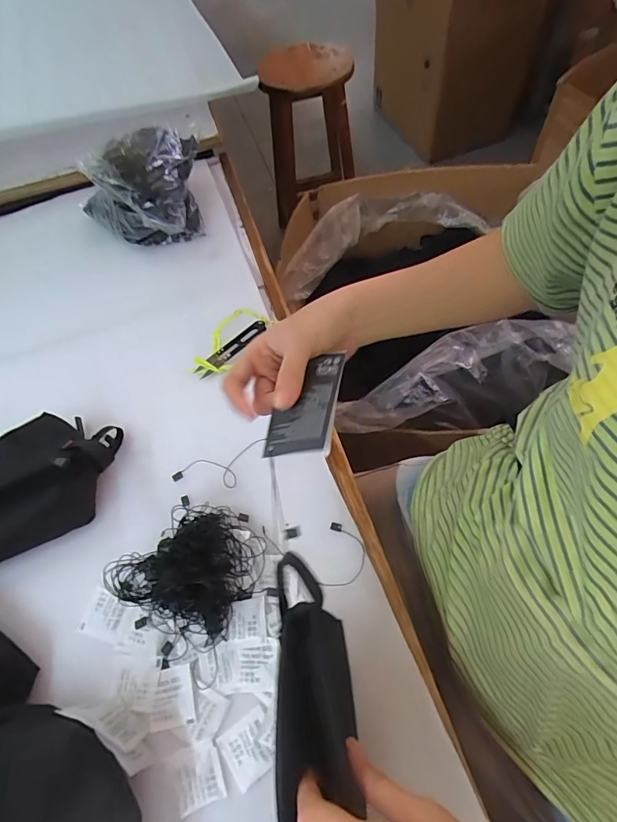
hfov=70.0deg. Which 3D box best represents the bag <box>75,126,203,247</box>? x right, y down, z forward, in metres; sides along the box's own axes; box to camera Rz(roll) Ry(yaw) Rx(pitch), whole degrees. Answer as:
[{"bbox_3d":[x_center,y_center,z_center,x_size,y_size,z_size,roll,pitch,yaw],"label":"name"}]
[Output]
[{"bbox_3d":[-0.232,-0.310,0.627,0.179,0.123,0.128,-22,60,-7],"label":"bag"}]

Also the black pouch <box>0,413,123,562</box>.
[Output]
[{"bbox_3d":[-0.295,0.078,0.435,0.203,0.060,0.126,-20,60,-6],"label":"black pouch"}]

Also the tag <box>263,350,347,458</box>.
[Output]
[{"bbox_3d":[-0.002,-0.006,0.311,0.049,0.009,0.084,-4,52,25],"label":"tag"}]

